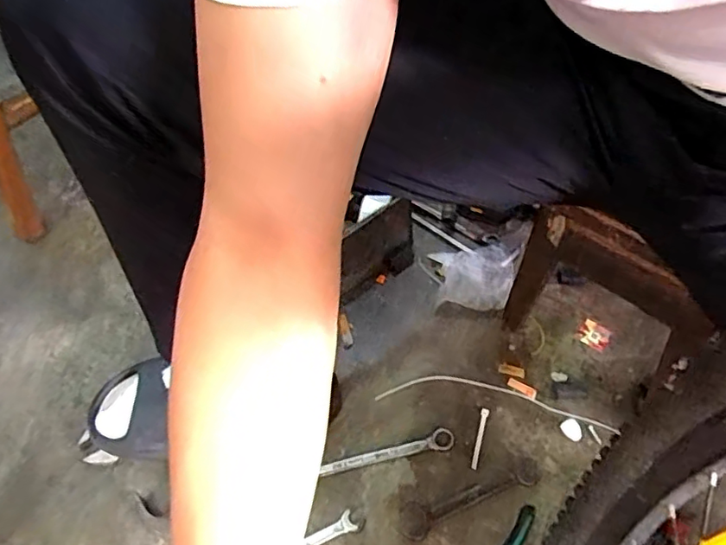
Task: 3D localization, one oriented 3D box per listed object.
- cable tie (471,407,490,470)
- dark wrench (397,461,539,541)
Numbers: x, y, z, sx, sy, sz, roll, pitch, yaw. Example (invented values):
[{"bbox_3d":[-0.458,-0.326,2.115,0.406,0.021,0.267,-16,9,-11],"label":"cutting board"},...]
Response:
[{"bbox_3d":[0.137,0.194,0.662,0.009,0.004,0.076,15,55,14],"label":"cable tie"},{"bbox_3d":[0.118,0.247,0.614,0.167,0.012,0.033,-18,54,-10],"label":"dark wrench"}]

